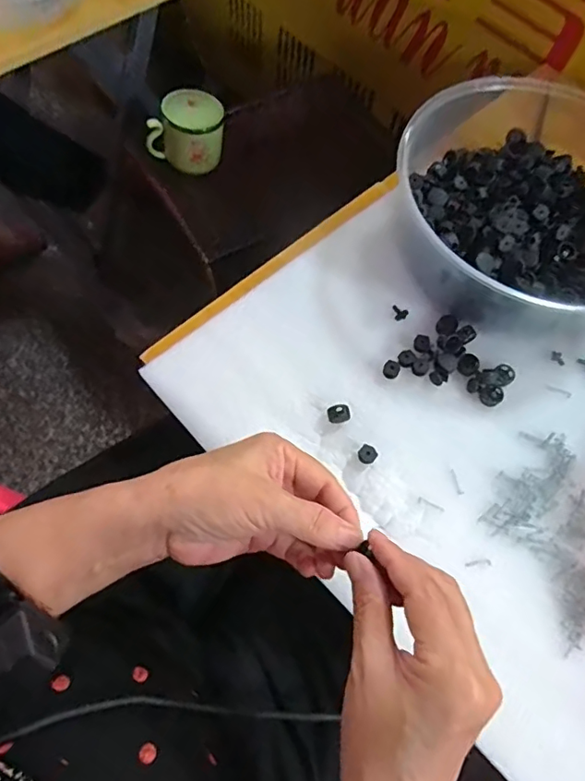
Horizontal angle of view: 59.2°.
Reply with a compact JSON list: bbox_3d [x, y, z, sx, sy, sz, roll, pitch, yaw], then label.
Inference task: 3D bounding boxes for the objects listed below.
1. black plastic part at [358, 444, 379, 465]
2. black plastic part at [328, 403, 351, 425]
[{"bbox_3d":[0.060,0.052,0.413,0.014,0.012,0.016,33,69,9],"label":"black plastic part"},{"bbox_3d":[0.038,0.020,0.421,0.018,0.017,0.013,-10,69,-9],"label":"black plastic part"}]

